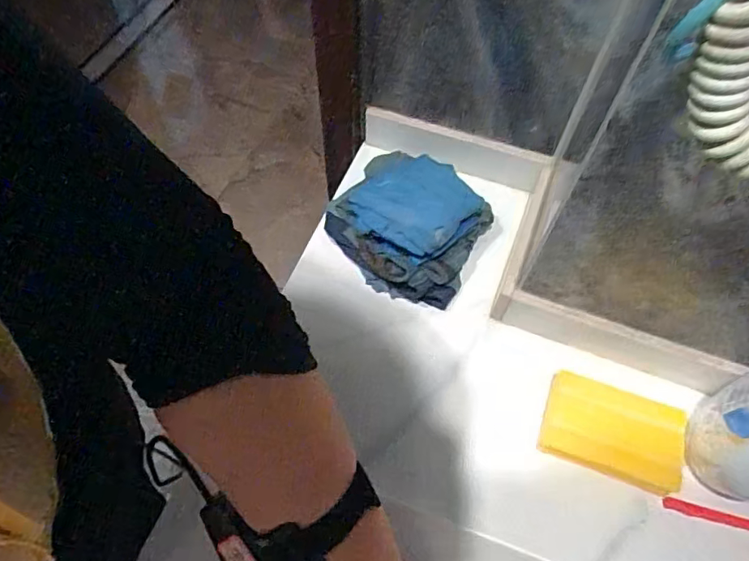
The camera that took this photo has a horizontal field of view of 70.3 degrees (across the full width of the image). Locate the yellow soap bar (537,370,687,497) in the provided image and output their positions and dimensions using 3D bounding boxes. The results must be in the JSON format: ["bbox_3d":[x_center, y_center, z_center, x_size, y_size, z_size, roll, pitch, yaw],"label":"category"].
[{"bbox_3d":[0.197,0.124,0.442,0.105,0.023,0.071,20,62,10],"label":"yellow soap bar"}]

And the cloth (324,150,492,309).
[{"bbox_3d":[0.031,-0.057,0.514,0.142,0.077,0.124,28,64,14],"label":"cloth"}]

